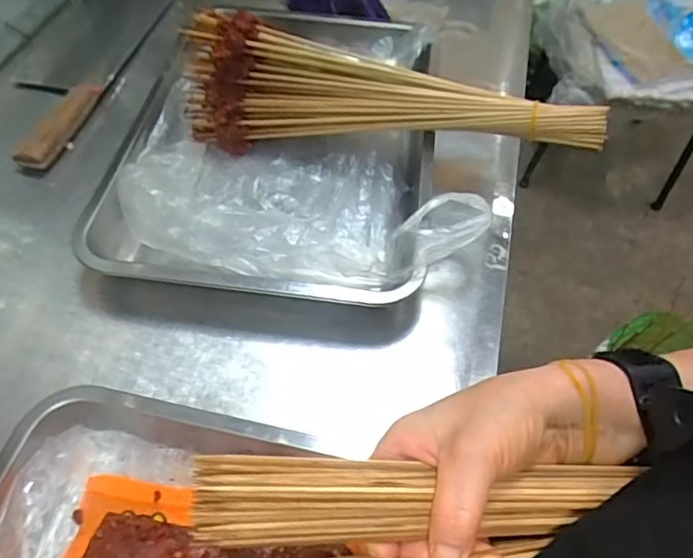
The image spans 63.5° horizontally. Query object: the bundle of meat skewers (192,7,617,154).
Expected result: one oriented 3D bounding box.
[{"bbox_3d":[0.026,-0.168,0.546,0.398,0.105,0.074,12,56,6],"label":"bundle of meat skewers"}]

